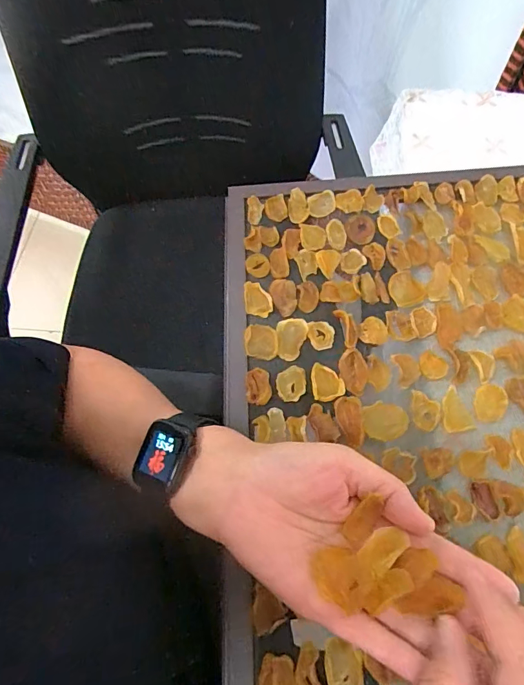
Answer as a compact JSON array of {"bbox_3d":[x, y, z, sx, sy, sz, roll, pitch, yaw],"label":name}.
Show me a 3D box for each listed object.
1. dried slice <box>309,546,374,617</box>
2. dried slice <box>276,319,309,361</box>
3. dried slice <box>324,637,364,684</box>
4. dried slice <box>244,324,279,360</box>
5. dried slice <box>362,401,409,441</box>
[{"bbox_3d":[0.043,0.125,0.232,0.030,0.007,0.026,33,68,17],"label":"dried slice"},{"bbox_3d":[0.026,-0.003,0.375,0.026,0.005,0.038,-1,62,1],"label":"dried slice"},{"bbox_3d":[0.050,0.203,0.267,0.023,0.007,0.034,-1,62,1],"label":"dried slice"},{"bbox_3d":[-0.001,-0.001,0.372,0.028,0.006,0.032,-3,62,0],"label":"dried slice"},{"bbox_3d":[0.097,0.062,0.342,0.034,0.006,0.030,2,62,2],"label":"dried slice"}]

